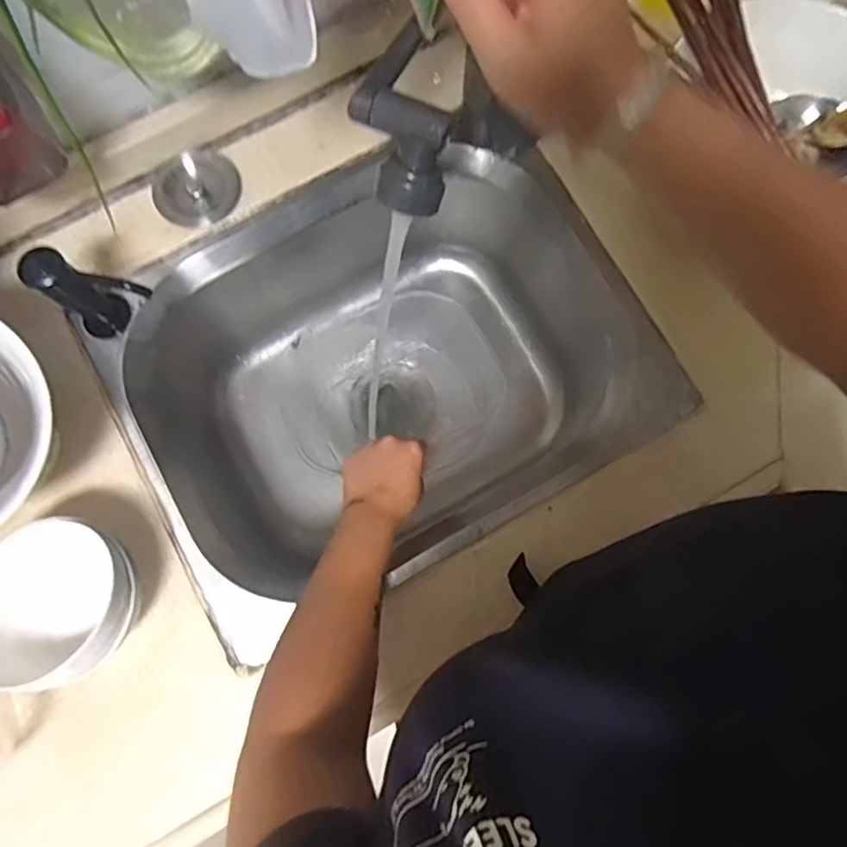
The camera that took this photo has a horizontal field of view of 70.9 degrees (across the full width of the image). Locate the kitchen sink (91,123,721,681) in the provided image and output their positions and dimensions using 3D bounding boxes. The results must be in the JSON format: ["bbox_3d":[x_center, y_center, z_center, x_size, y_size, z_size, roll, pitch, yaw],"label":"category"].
[{"bbox_3d":[-0.047,-0.048,0.681,0.496,0.216,0.398,-28,80,-6],"label":"kitchen sink"}]

